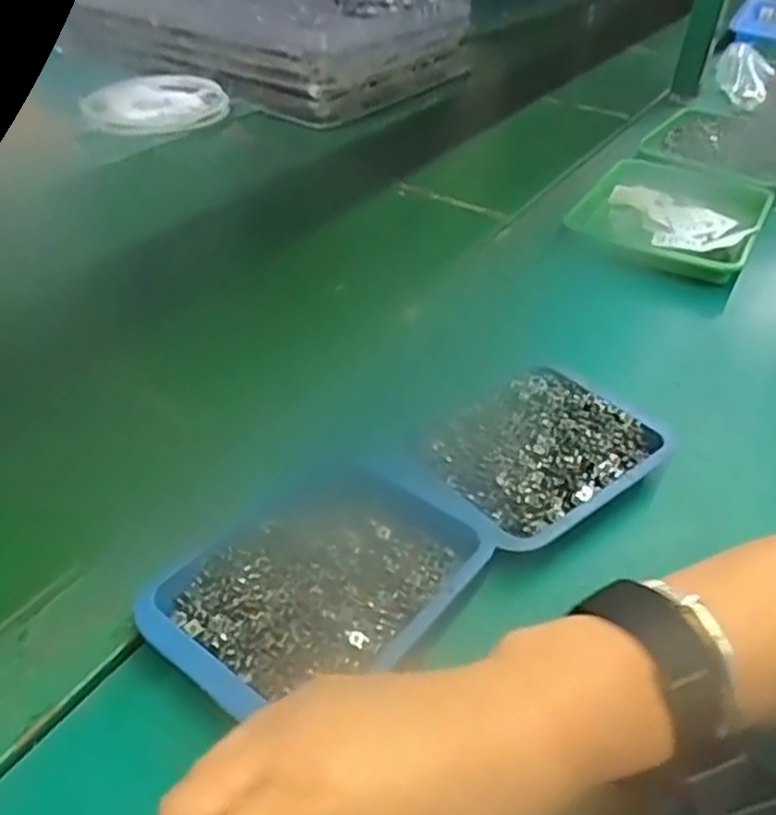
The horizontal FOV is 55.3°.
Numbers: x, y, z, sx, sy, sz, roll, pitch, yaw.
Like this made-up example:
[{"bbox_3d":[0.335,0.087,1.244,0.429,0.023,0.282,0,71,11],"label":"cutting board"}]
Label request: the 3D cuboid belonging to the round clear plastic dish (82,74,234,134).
[{"bbox_3d":[-0.287,-0.382,0.924,0.173,0.022,0.151,-10,41,-17],"label":"round clear plastic dish"}]

